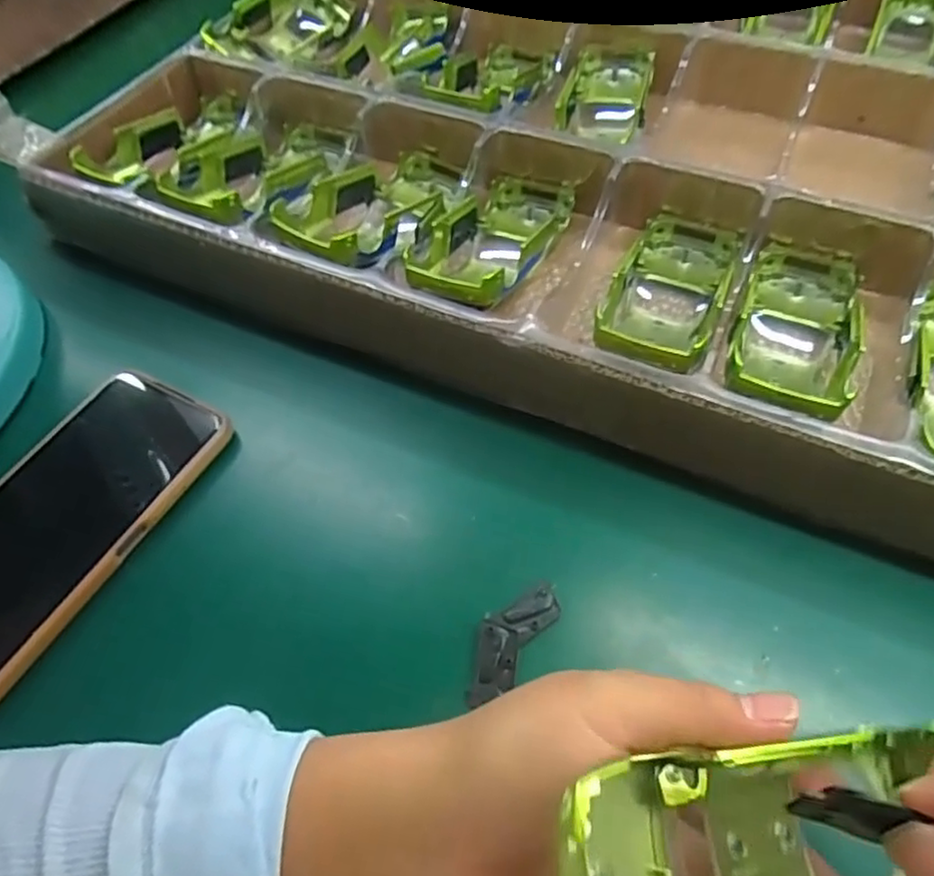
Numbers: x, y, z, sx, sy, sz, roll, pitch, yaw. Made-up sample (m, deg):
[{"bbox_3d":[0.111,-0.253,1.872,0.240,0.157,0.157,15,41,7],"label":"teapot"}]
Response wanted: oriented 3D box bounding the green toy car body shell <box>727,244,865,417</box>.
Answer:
[{"bbox_3d":[0.163,-0.049,0.321,0.061,0.037,0.138,18,47,15],"label":"green toy car body shell"}]

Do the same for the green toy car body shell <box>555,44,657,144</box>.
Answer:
[{"bbox_3d":[0.097,-0.237,0.447,0.054,0.029,0.089,12,58,11],"label":"green toy car body shell"}]

